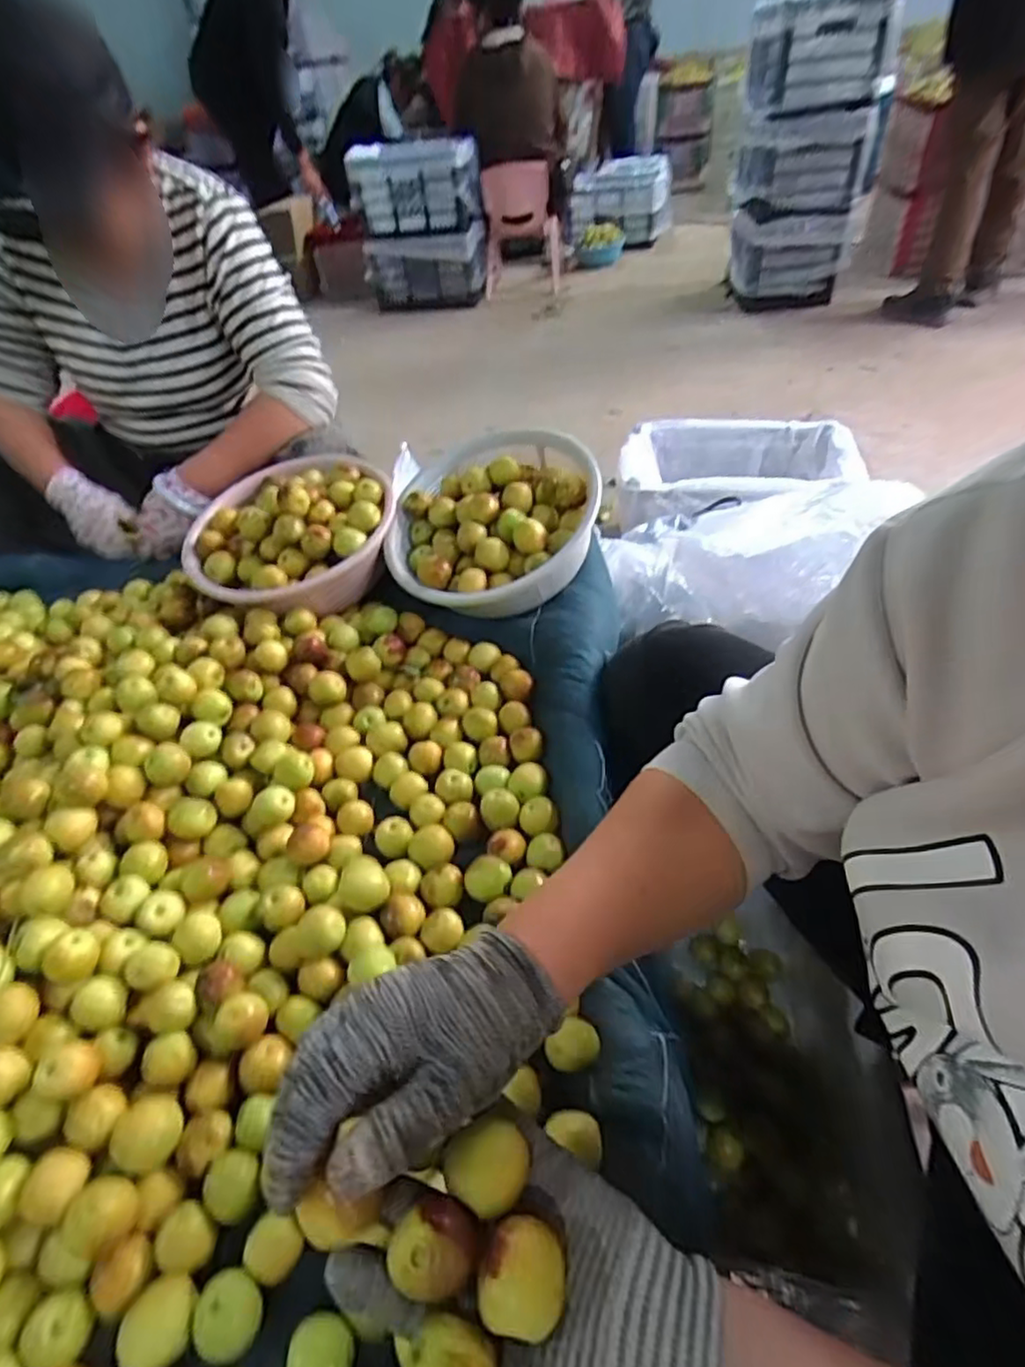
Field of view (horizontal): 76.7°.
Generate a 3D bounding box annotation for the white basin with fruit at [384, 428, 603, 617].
[{"bbox_3d":[-0.017,-0.184,0.761,0.257,0.100,0.257,-17,54,9],"label":"white basin with fruit"}]

